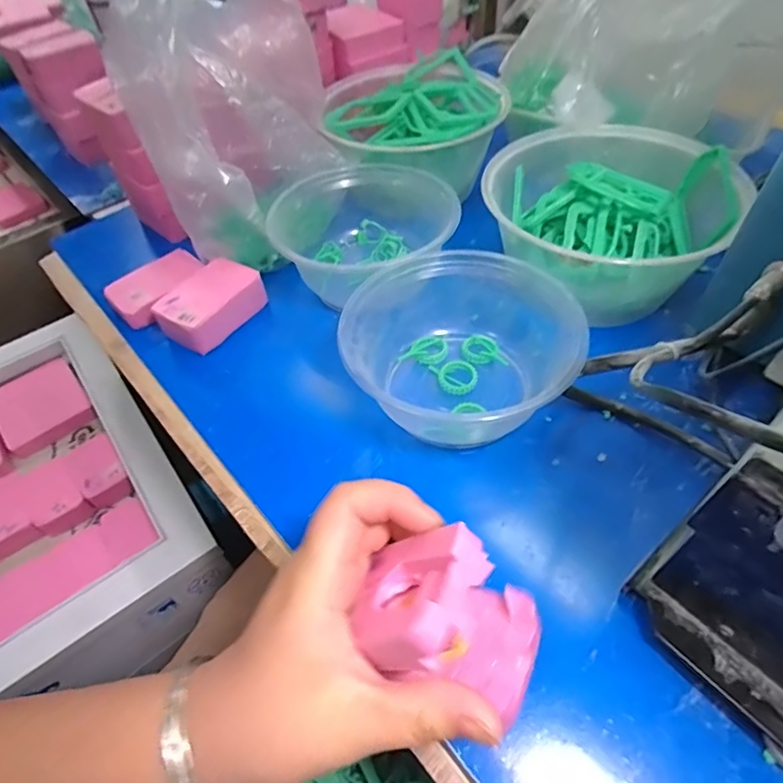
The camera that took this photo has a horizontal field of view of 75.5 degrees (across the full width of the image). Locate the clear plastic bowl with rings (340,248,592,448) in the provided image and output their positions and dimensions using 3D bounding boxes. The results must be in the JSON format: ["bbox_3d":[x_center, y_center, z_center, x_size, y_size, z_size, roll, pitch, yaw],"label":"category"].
[{"bbox_3d":[0.042,-0.027,0.313,0.129,0.062,0.110,0,52,5],"label":"clear plastic bowl with rings"}]

